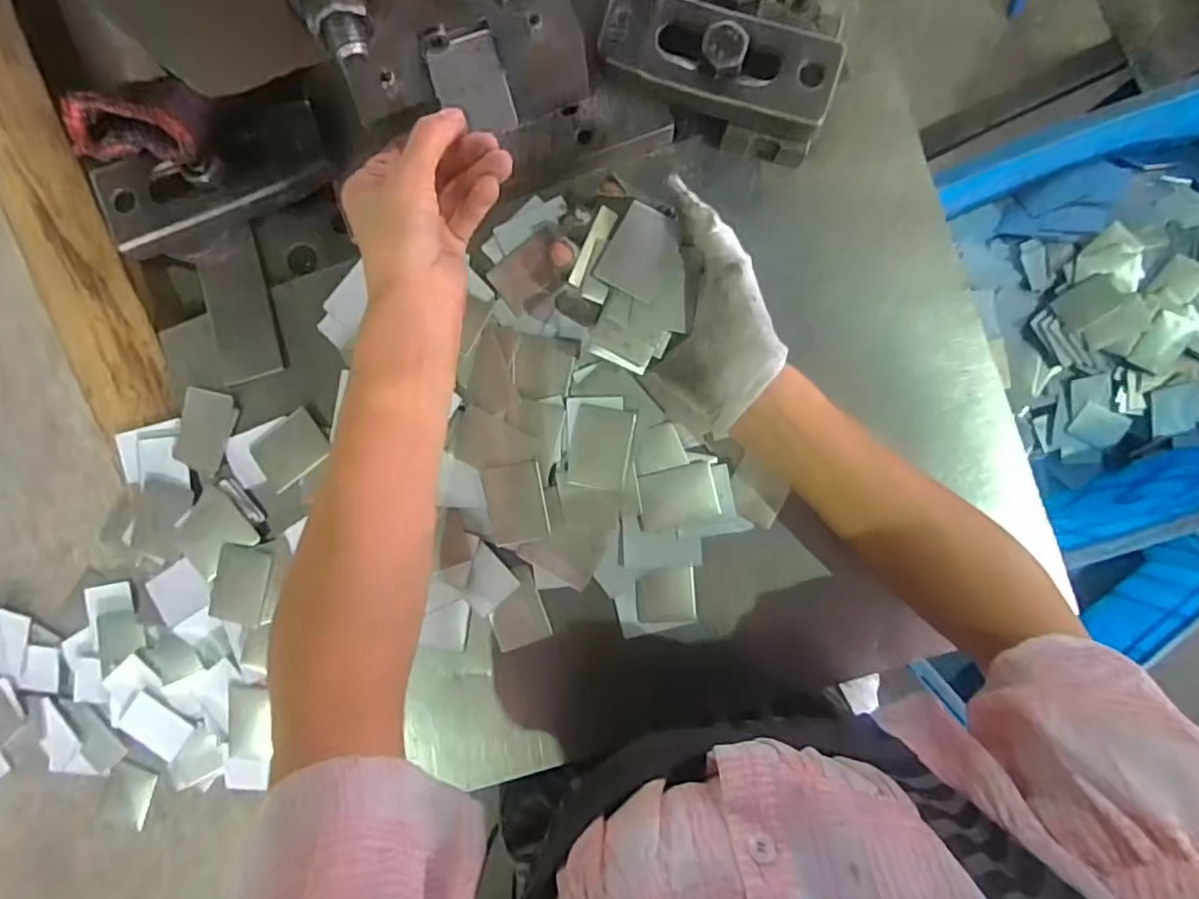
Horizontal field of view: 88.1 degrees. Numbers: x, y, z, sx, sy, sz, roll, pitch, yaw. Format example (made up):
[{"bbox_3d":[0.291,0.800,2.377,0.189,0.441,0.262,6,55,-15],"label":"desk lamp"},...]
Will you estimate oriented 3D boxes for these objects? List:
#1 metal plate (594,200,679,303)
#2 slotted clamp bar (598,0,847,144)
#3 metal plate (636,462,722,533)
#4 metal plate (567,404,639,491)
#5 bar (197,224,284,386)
[{"bbox_3d":[0.023,-0.109,0.340,0.035,0.004,0.047,27,89,8],"label":"metal plate"},{"bbox_3d":[0.066,-0.217,0.345,0.129,0.027,0.048,19,93,3],"label":"slotted clamp bar"},{"bbox_3d":[0.047,0.028,0.376,0.047,0.006,0.033,-15,90,4],"label":"metal plate"},{"bbox_3d":[0.001,-0.001,0.374,0.036,0.004,0.049,9,96,8],"label":"metal plate"},{"bbox_3d":[-0.231,-0.089,0.396,0.041,0.008,0.087,-11,91,4],"label":"bar"}]

